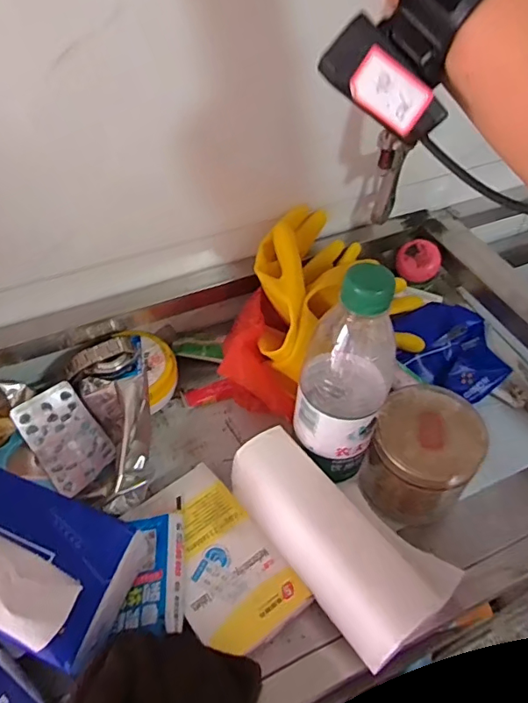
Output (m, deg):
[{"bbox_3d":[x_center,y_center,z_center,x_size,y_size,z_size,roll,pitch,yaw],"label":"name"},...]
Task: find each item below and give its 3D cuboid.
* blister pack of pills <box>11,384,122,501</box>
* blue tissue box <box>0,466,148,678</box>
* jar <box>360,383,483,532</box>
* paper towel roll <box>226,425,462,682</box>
[{"bbox_3d":[-0.173,0.075,0.453,0.057,0.017,0.100,-33,58,-26],"label":"blister pack of pills"},{"bbox_3d":[-0.165,0.131,0.341,0.146,0.104,0.090,16,51,12],"label":"blue tissue box"},{"bbox_3d":[0.129,0.085,0.427,0.078,0.081,0.086,28,55,21],"label":"jar"},{"bbox_3d":[0.050,0.129,0.376,0.076,0.061,0.162,-30,57,-24],"label":"paper towel roll"}]

